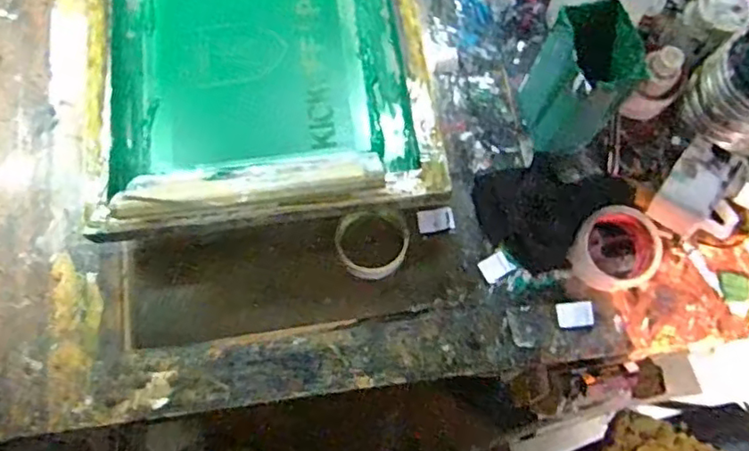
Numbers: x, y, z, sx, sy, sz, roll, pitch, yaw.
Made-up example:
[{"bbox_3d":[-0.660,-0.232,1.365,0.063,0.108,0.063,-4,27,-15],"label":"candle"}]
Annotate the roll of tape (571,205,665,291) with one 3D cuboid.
[{"bbox_3d":[0.281,0.029,0.702,0.090,0.049,0.089,0,74,-1],"label":"roll of tape"}]

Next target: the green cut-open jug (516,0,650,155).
[{"bbox_3d":[0.225,-0.149,0.666,0.079,0.197,0.095,-7,74,-3],"label":"green cut-open jug"}]

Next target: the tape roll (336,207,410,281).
[{"bbox_3d":[-0.001,0.021,0.711,0.085,0.027,0.083,0,74,-1],"label":"tape roll"}]

